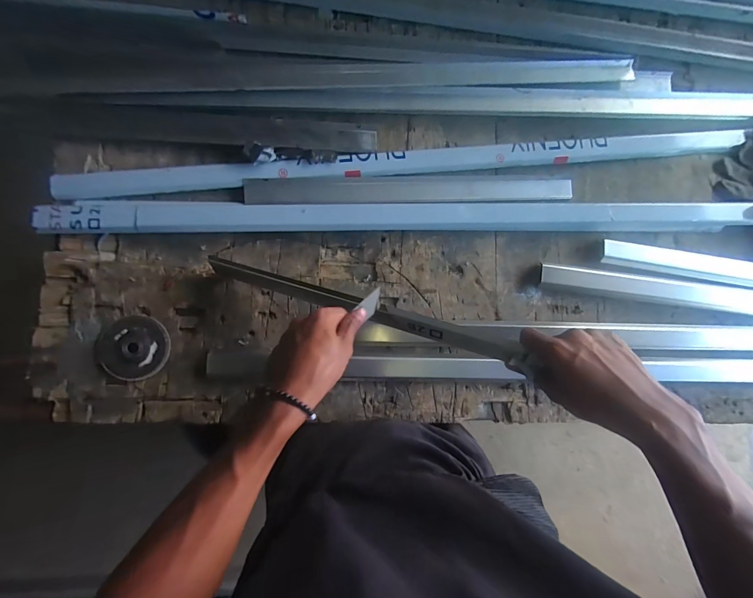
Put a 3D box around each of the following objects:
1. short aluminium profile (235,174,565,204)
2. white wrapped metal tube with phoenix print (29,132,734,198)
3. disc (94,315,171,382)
[{"bbox_3d":[0.066,-0.181,0.554,0.535,0.016,0.044,-2,88,-5],"label":"short aluminium profile"},{"bbox_3d":[0.083,-0.230,0.555,1.110,0.021,0.046,-7,88,-5],"label":"white wrapped metal tube with phoenix print"},{"bbox_3d":[-0.363,0.072,0.503,0.098,0.011,0.092,0,87,-5],"label":"disc"}]

